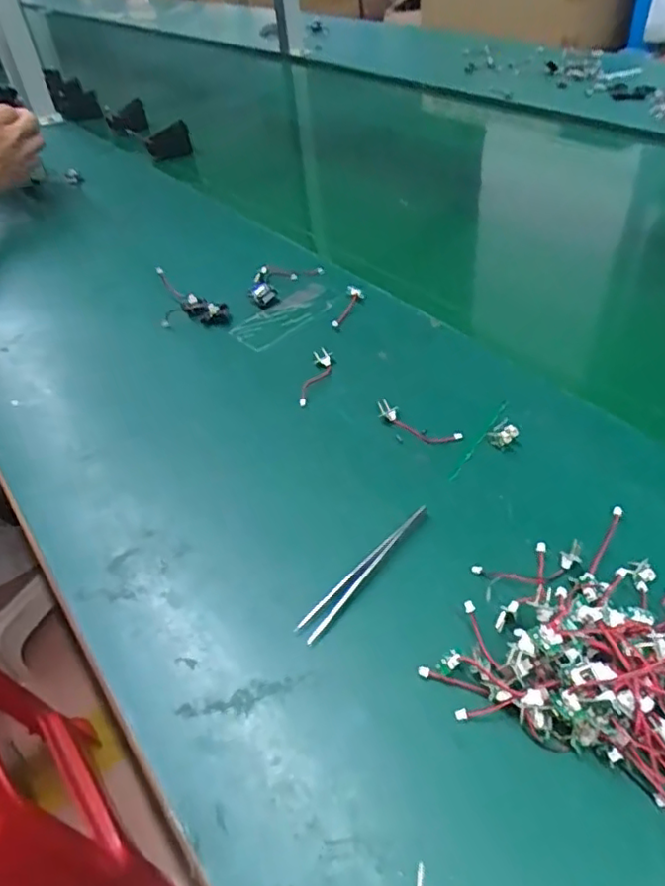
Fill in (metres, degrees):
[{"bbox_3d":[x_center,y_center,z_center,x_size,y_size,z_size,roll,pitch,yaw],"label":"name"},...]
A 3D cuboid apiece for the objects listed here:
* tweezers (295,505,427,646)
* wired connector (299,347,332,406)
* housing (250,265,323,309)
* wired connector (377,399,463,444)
[{"bbox_3d":[0.018,0.068,0.344,0.012,0.012,0.105,28,47,29],"label":"tweezers"},{"bbox_3d":[-0.012,-0.051,0.466,0.017,0.014,0.059,6,40,7],"label":"wired connector"},{"bbox_3d":[-0.049,-0.153,0.579,0.043,0.012,0.085,28,47,29],"label":"housing"},{"bbox_3d":[0.057,-0.012,0.418,0.061,0.014,0.017,24,45,26],"label":"wired connector"}]

